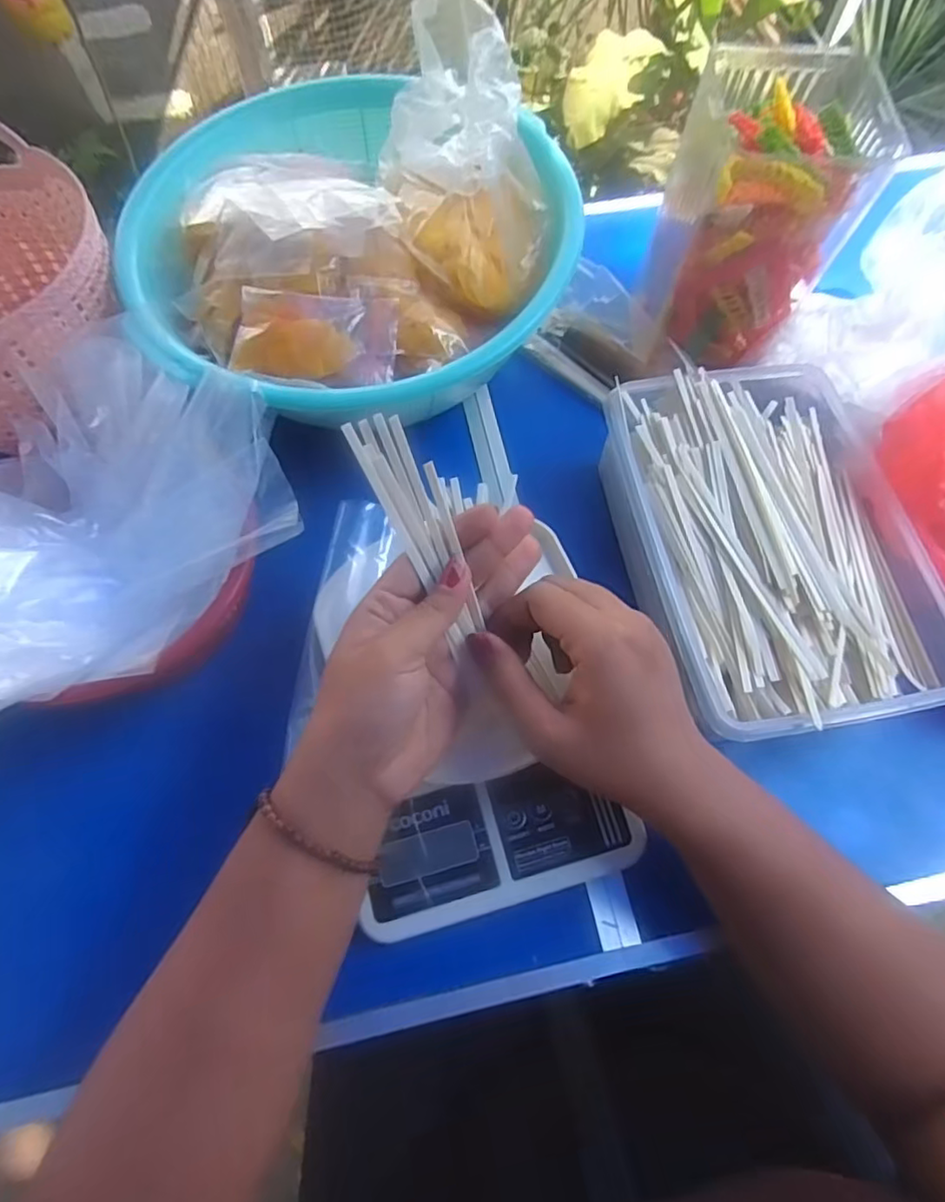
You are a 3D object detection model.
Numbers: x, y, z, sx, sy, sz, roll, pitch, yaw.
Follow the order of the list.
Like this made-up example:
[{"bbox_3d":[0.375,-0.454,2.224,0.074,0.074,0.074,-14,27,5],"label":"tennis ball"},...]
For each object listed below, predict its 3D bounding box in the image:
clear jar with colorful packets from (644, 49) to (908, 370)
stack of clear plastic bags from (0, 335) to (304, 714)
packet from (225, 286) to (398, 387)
[{"bbox_3d":[0.184,-0.255,0.409,0.110,0.160,0.103,12,65,5],"label":"clear jar with colorful packets"},{"bbox_3d":[-0.218,-0.038,0.330,0.188,0.068,0.214,25,67,10],"label":"stack of clear plastic bags"},{"bbox_3d":[-0.096,-0.162,0.377,0.097,0.020,0.057,-4,98,-10],"label":"packet"}]

